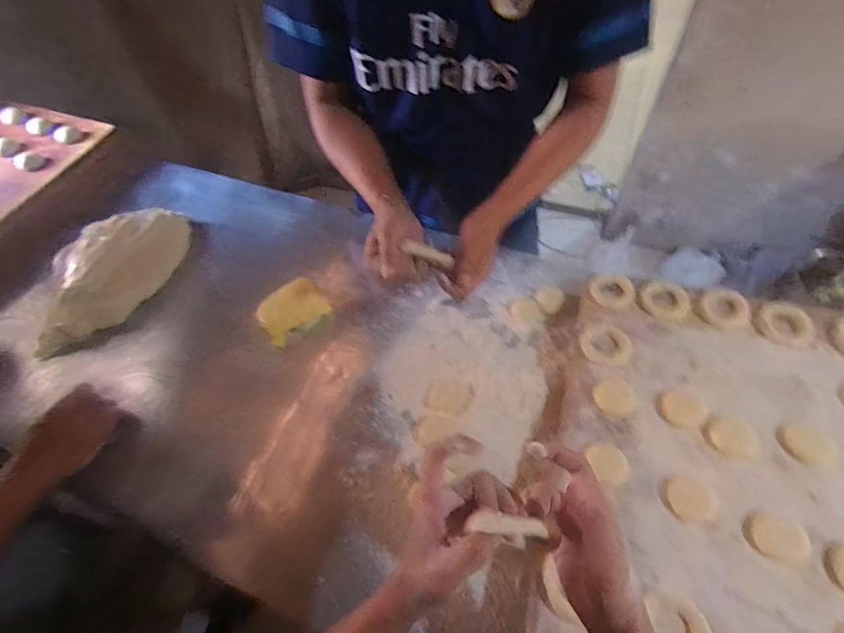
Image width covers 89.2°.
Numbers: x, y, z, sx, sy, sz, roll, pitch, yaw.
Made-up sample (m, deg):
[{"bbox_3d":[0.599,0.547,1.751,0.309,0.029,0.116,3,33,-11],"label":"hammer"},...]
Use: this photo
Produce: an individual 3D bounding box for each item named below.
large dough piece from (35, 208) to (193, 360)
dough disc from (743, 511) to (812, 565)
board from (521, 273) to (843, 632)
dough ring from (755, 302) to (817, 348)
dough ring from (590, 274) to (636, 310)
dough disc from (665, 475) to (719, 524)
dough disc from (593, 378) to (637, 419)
[{"bbox_3d":[-0.544,-0.075,0.739,0.167,0.075,0.315,7,56,9],"label":"large dough piece"},{"bbox_3d":[0.375,0.233,0.452,0.057,0.006,0.044,14,58,14],"label":"dough disc"},{"bbox_3d":[0.385,0.211,0.479,0.449,0.032,0.575,15,58,14],"label":"board"},{"bbox_3d":[0.500,0.010,0.590,0.069,0.010,0.065,-2,55,3],"label":"dough ring"},{"bbox_3d":[0.291,-0.038,0.652,0.064,0.014,0.056,13,57,13],"label":"dough ring"},{"bbox_3d":[0.304,0.207,0.482,0.051,0.006,0.047,-2,55,3],"label":"dough disc"},{"bbox_3d":[0.254,0.106,0.560,0.049,0.007,0.051,-2,55,3],"label":"dough disc"}]

